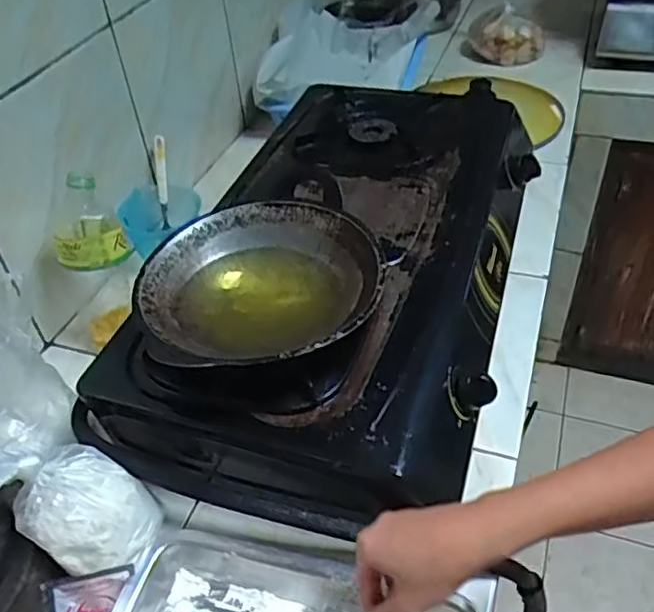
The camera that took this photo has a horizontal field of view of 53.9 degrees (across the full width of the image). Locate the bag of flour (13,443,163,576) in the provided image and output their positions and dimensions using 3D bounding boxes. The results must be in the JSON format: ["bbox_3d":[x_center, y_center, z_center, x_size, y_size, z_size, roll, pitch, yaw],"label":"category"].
[{"bbox_3d":[-0.206,0.173,0.557,0.101,0.108,0.082,-34,50,-29],"label":"bag of flour"}]

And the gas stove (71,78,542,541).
[{"bbox_3d":[0.033,-0.084,0.785,0.365,0.149,0.690,10,44,16],"label":"gas stove"}]

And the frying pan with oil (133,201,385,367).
[{"bbox_3d":[-0.066,-0.019,0.635,0.229,0.048,0.217,-3,42,2],"label":"frying pan with oil"}]

